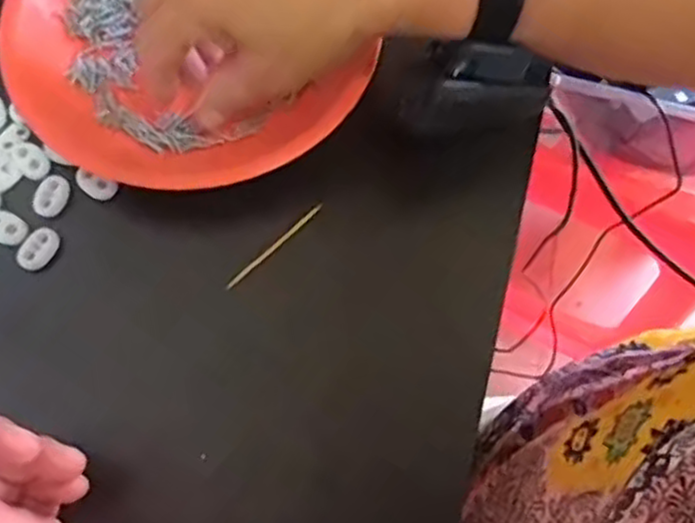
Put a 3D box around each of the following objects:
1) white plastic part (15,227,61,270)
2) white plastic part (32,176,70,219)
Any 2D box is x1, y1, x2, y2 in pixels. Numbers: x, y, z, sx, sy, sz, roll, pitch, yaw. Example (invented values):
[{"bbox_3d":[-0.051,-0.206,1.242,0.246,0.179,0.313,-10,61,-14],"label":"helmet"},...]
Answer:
[{"bbox_3d":[-0.154,-0.006,0.361,0.016,0.005,0.023,31,72,10],"label":"white plastic part"},{"bbox_3d":[-0.151,-0.034,0.368,0.015,0.004,0.022,13,69,4],"label":"white plastic part"}]

